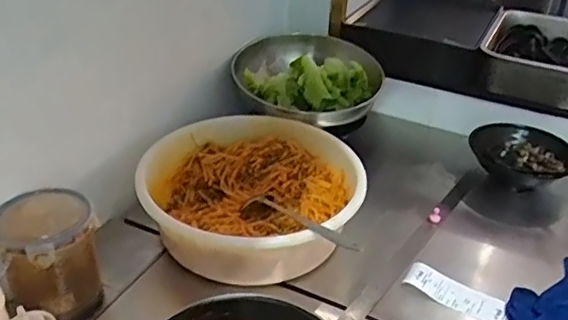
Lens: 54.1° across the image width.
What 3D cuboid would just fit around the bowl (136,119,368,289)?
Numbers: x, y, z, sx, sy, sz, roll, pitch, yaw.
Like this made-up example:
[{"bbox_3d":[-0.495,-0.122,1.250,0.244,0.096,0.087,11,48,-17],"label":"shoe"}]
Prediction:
[{"bbox_3d":[-0.045,0.054,0.888,0.320,0.111,0.303,2,32,-1],"label":"bowl"}]

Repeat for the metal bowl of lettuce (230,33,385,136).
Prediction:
[{"bbox_3d":[0.051,-0.159,1.097,0.280,0.106,0.226,-15,47,-12],"label":"metal bowl of lettuce"}]

